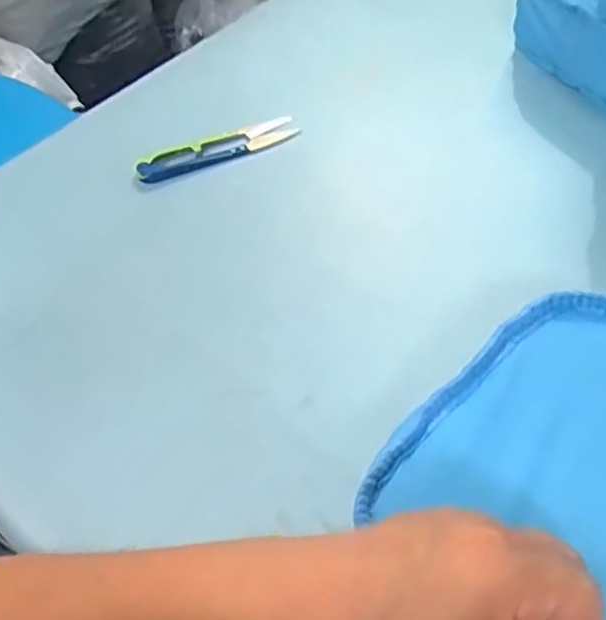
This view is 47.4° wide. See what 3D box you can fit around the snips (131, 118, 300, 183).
[{"bbox_3d":[-0.061,-0.117,0.500,0.120,0.010,0.028,-22,55,-12],"label":"snips"}]

